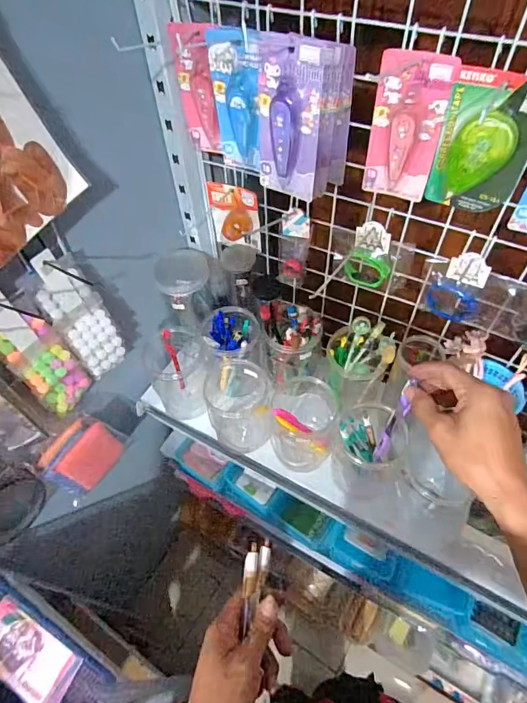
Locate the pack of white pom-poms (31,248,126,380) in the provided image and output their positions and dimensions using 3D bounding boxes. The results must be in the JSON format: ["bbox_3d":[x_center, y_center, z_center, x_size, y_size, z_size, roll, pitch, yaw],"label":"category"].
[{"bbox_3d":[-0.247,-0.044,0.589,0.019,0.210,0.068,29,60,35],"label":"pack of white pom-poms"}]

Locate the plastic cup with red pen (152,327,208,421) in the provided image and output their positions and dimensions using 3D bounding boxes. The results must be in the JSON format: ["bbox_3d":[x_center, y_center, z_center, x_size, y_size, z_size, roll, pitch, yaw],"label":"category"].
[{"bbox_3d":[-0.142,0.041,0.736,0.095,0.132,0.093,-1,54,2],"label":"plastic cup with red pen"}]

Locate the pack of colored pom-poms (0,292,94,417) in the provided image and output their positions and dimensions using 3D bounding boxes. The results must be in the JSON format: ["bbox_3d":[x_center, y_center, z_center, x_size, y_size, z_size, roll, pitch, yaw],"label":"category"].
[{"bbox_3d":[-0.287,0.005,0.549,0.038,0.199,0.072,17,57,14],"label":"pack of colored pom-poms"}]

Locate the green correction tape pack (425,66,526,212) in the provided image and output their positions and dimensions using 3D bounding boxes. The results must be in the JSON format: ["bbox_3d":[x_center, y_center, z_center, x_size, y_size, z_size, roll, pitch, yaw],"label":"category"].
[{"bbox_3d":[0.229,-0.212,0.451,0.091,0.141,0.022,19,57,16],"label":"green correction tape pack"}]

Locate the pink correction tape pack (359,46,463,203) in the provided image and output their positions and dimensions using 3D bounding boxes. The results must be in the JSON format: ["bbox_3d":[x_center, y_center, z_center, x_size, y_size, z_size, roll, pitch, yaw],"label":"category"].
[{"bbox_3d":[0.154,-0.238,0.476,0.077,0.156,0.020,20,58,16],"label":"pink correction tape pack"}]

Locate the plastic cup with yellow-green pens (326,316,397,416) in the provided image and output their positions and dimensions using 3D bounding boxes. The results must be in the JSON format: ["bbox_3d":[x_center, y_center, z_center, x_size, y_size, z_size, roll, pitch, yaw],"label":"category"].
[{"bbox_3d":[0.151,0.020,0.701,0.093,0.130,0.096,-9,54,-4],"label":"plastic cup with yellow-green pens"}]

